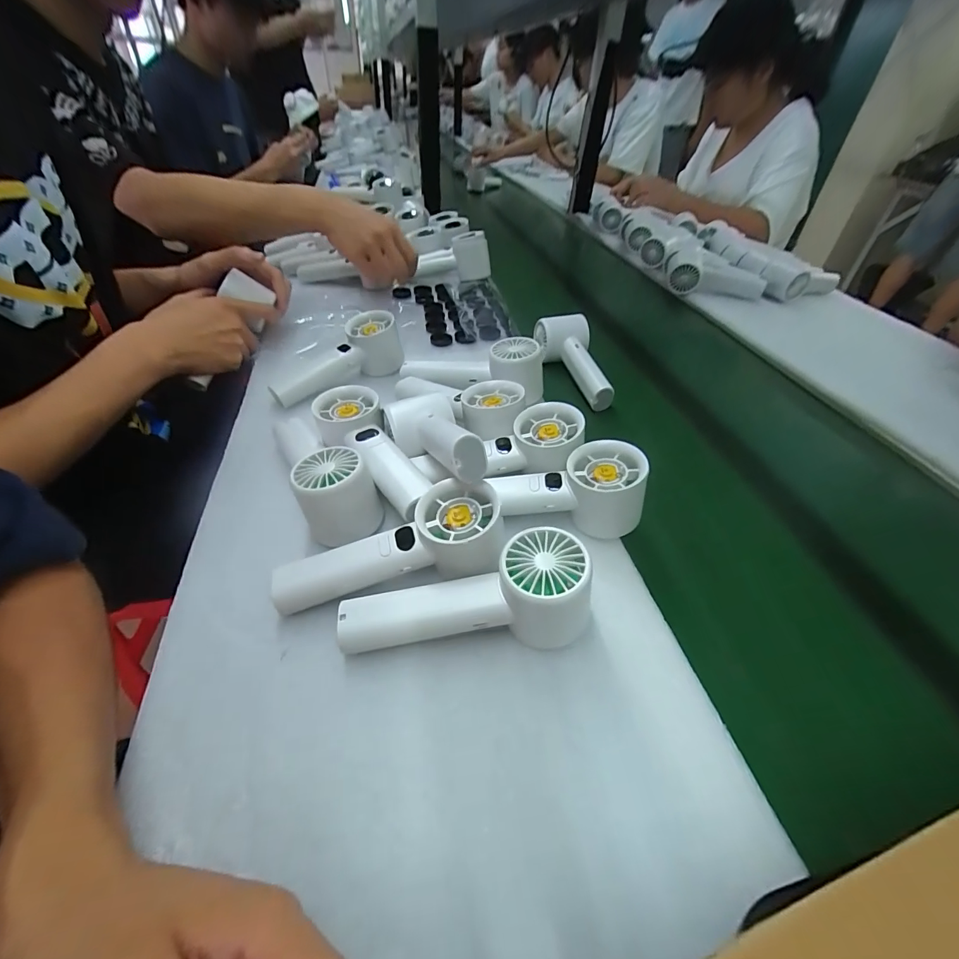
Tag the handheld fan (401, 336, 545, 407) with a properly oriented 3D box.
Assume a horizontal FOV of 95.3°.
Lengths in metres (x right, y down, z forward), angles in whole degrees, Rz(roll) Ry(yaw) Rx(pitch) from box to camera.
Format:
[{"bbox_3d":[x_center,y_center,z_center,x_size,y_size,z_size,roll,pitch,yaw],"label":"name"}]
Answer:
[{"bbox_3d":[-0.011,-0.124,0.487,0.163,0.053,0.051,3,42,6],"label":"handheld fan"}]

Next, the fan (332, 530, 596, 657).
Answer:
[{"bbox_3d":[-0.010,0.072,0.275,0.153,0.057,0.057,-1,42,1],"label":"fan"}]

